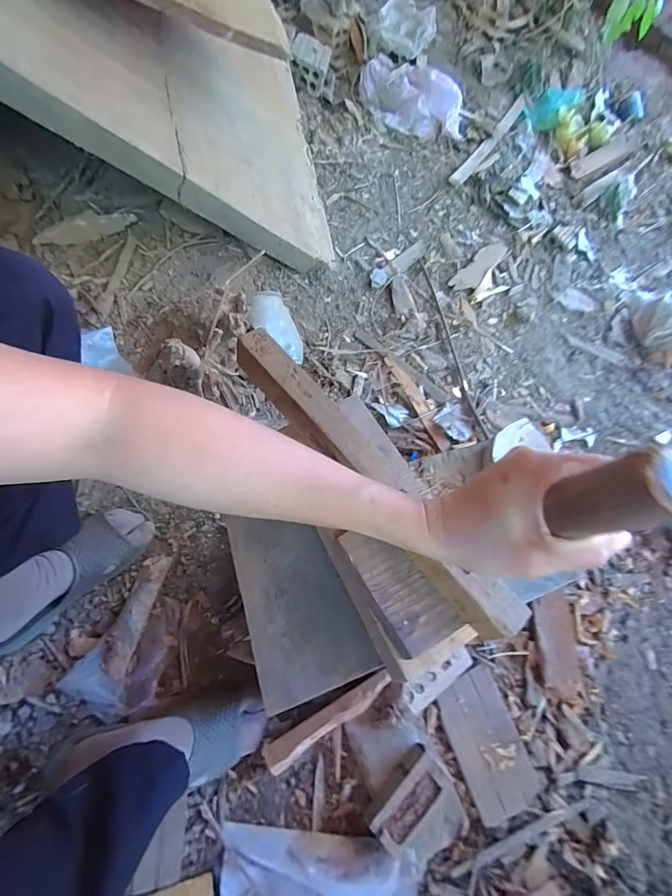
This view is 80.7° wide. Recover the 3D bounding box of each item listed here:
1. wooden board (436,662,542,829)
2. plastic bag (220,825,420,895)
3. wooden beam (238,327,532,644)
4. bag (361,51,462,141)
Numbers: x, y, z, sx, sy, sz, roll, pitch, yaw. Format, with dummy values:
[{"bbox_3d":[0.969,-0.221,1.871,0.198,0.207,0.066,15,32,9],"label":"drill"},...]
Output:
[{"bbox_3d":[0.204,0.398,0.535,0.096,0.016,0.161,-18,69,-14],"label":"wooden board"},{"bbox_3d":[-0.019,0.505,0.468,0.227,0.022,0.085,2,67,-7],"label":"plastic bag"},{"bbox_3d":[0.032,0.023,0.440,0.049,0.035,0.422,-37,77,-20],"label":"wooden beam"},{"bbox_3d":[0.221,-0.985,1.108,0.308,0.071,0.197,21,66,1],"label":"bag"}]

